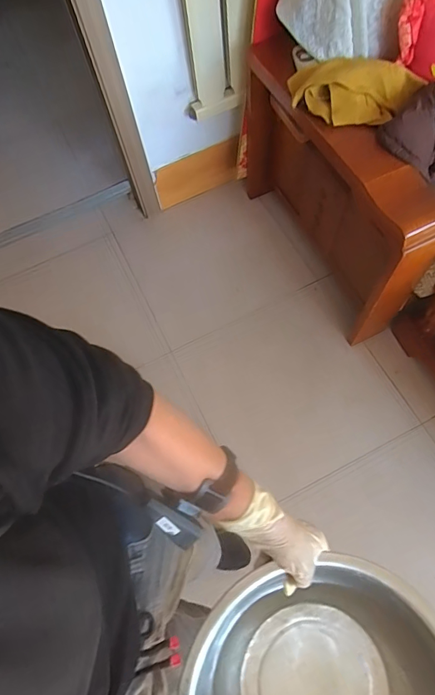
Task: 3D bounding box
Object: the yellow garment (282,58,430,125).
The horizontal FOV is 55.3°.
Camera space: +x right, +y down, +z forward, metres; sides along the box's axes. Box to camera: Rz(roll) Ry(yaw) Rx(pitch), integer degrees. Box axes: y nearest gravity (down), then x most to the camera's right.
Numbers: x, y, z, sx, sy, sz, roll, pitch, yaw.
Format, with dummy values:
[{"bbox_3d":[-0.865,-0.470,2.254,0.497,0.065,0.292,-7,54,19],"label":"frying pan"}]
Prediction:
[{"bbox_3d":[0.336,-0.625,1.011,0.308,0.066,0.161,4,69,5],"label":"yellow garment"}]

